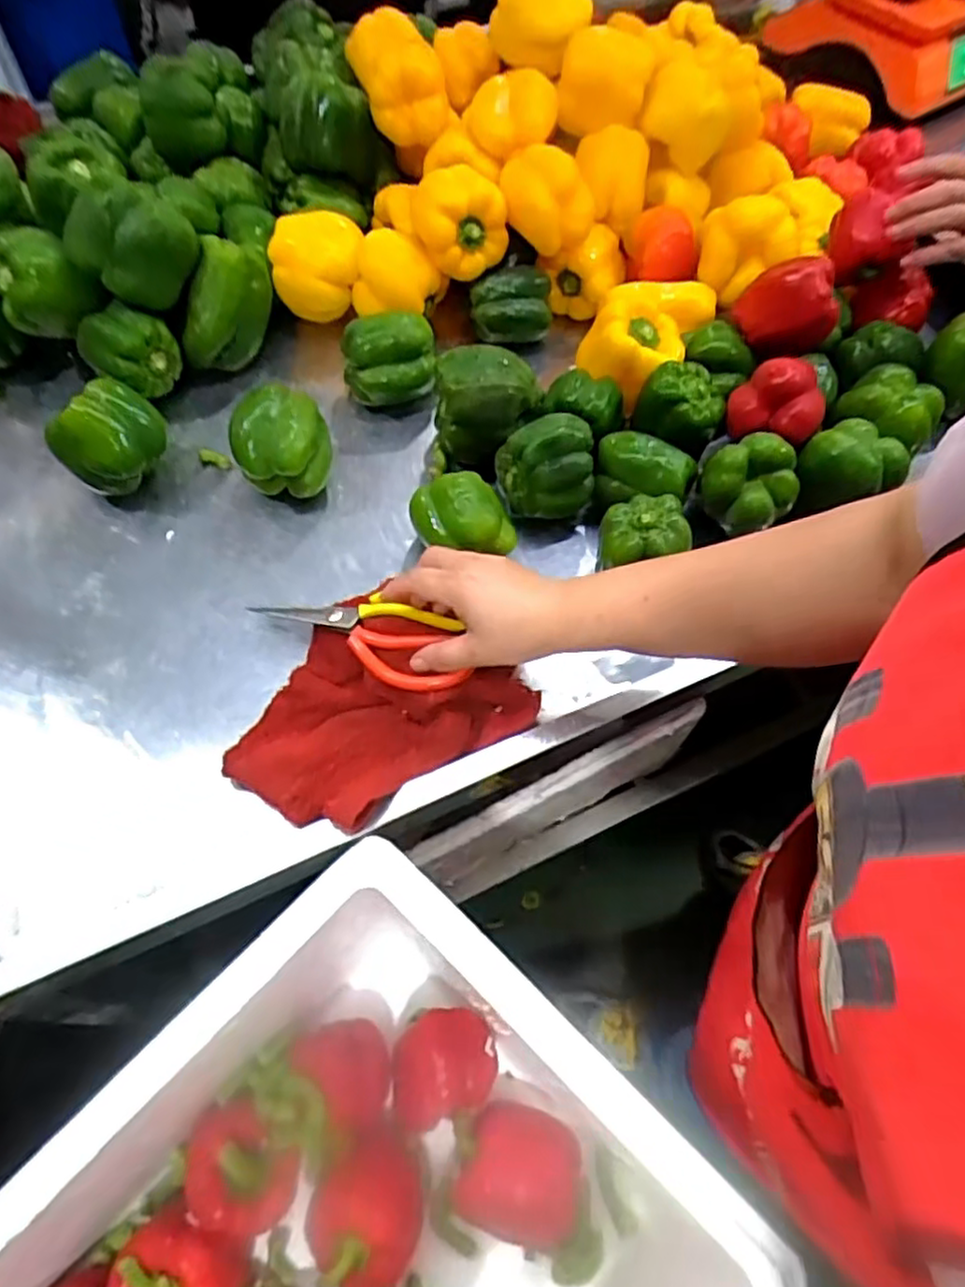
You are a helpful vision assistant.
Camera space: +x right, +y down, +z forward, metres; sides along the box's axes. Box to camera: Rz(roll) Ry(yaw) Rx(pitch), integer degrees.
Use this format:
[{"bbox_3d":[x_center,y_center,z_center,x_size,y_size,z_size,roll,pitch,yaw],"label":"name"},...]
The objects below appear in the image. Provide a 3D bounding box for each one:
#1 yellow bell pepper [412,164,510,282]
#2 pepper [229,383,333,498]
[{"bbox_3d":[-0.025,-0.418,0.699,0.081,0.078,0.078,2,60,-3],"label":"yellow bell pepper"},{"bbox_3d":[-0.177,-0.173,0.627,0.083,0.082,0.067,-12,61,-10],"label":"pepper"}]

